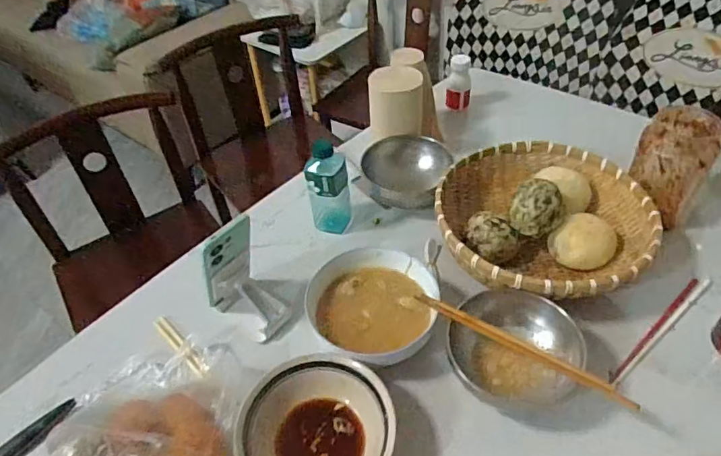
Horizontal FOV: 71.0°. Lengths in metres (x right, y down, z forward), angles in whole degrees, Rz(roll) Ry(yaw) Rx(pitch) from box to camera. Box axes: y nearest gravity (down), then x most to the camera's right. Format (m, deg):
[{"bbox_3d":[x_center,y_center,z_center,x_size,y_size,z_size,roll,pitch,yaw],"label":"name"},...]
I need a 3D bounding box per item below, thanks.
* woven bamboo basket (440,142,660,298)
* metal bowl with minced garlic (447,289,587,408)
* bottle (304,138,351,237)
[{"bbox_3d":[0.263,-0.009,0.740,0.295,0.100,0.292,-3,45,3],"label":"woven bamboo basket"},{"bbox_3d":[0.185,0.143,0.609,0.149,0.058,0.120,12,48,17],"label":"metal bowl with minced garlic"},{"bbox_3d":[-0.050,-0.061,0.794,0.063,0.153,0.056,2,46,8],"label":"bottle"}]

